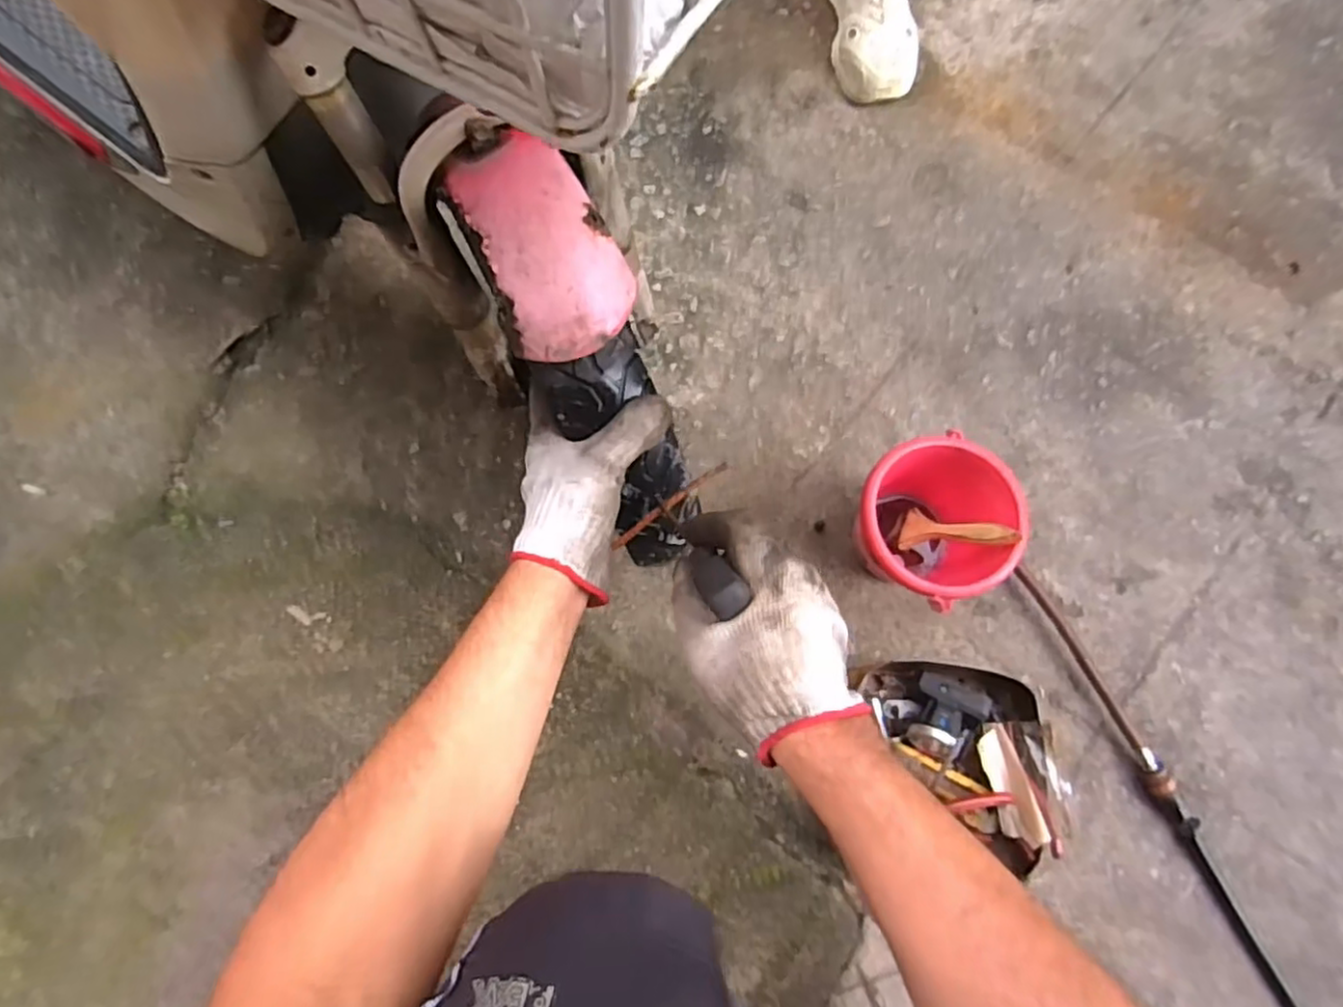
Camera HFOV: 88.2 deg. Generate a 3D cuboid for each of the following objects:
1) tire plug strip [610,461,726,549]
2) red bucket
[{"bbox_3d":[-0.001,0.001,0.464,0.090,0.008,0.007,-36,77,12],"label":"tire plug strip"},{"bbox_3d":[0.250,0.029,0.696,0.142,0.146,0.144,0,78,1],"label":"red bucket"}]

